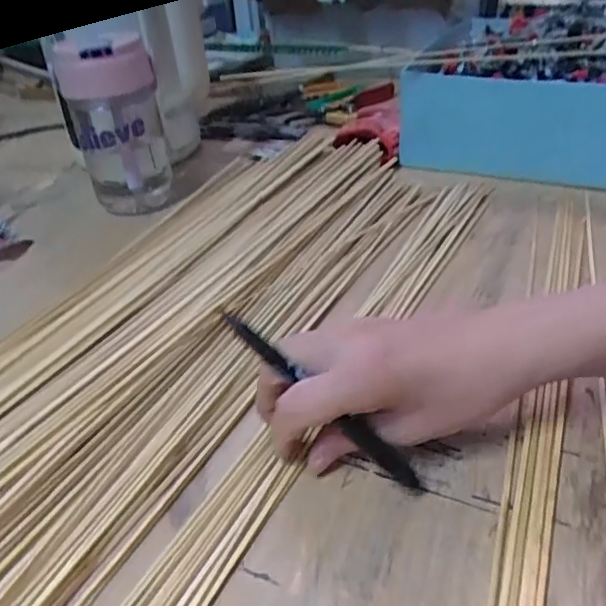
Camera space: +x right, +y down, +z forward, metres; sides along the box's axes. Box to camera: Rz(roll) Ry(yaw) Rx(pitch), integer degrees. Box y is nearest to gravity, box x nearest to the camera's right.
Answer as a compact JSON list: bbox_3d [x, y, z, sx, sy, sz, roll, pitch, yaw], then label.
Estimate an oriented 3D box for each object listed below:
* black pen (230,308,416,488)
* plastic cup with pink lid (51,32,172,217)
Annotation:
[{"bbox_3d":[0.011,0.051,0.296,0.131,0.010,0.010,42,46,-1],"label":"black pen"},{"bbox_3d":[-0.178,-0.166,0.557,0.083,0.166,0.074,-14,36,-13],"label":"plastic cup with pink lid"}]

